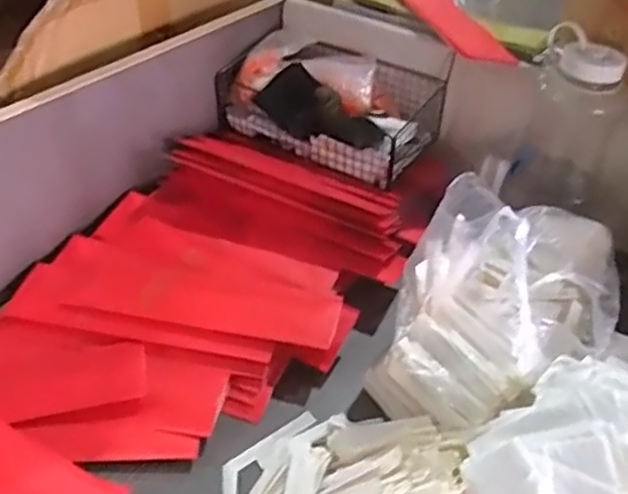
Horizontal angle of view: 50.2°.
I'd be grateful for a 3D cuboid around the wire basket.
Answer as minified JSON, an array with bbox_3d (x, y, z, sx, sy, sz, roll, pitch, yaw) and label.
[{"bbox_3d":[0.021,-0.195,0.900,0.272,0.101,0.152,24,43,22],"label":"wire basket"}]

